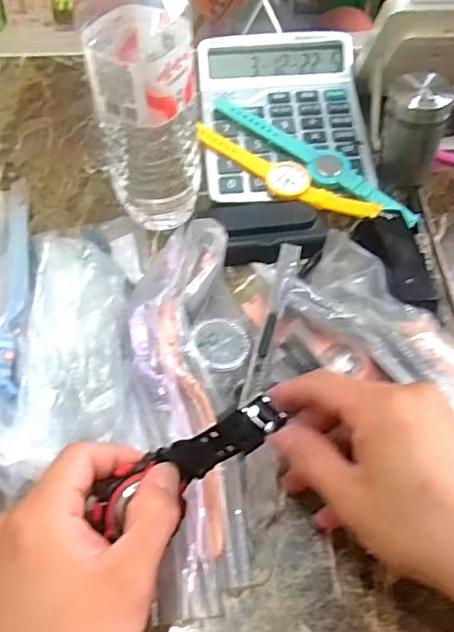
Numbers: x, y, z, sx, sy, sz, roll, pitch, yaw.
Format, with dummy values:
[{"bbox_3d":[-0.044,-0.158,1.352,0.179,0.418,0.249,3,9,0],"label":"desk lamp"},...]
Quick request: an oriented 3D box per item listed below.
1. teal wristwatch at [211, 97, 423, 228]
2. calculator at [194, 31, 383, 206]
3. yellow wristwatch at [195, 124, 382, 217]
[{"bbox_3d":[0.070,-0.136,0.463,0.035,0.014,0.200,-38,64,-23],"label":"teal wristwatch"},{"bbox_3d":[0.050,-0.180,0.492,0.142,0.041,0.178,-4,56,-2],"label":"calculator"},{"bbox_3d":[0.045,-0.118,0.452,0.174,0.020,0.035,39,64,23],"label":"yellow wristwatch"}]

